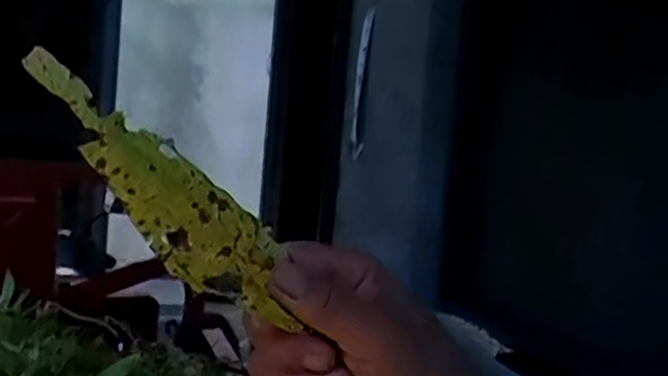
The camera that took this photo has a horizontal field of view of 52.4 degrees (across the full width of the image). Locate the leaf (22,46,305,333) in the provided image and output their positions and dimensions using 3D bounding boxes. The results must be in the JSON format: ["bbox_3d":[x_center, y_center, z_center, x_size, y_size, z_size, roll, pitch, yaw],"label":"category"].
[{"bbox_3d":[-0.064,0.003,0.261,0.132,0.038,0.022,49,-20,-25],"label":"leaf"}]

